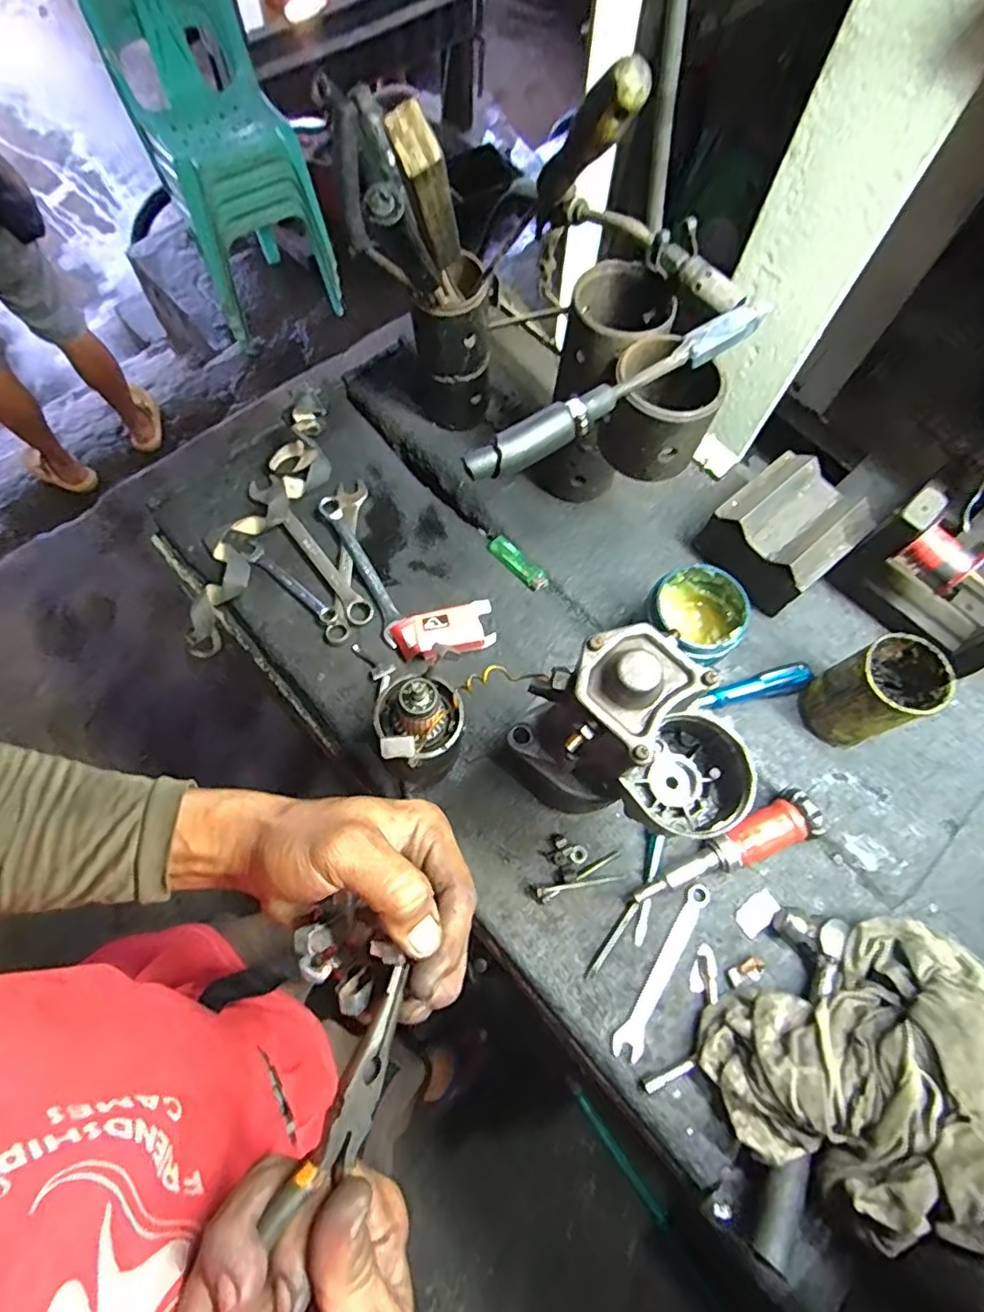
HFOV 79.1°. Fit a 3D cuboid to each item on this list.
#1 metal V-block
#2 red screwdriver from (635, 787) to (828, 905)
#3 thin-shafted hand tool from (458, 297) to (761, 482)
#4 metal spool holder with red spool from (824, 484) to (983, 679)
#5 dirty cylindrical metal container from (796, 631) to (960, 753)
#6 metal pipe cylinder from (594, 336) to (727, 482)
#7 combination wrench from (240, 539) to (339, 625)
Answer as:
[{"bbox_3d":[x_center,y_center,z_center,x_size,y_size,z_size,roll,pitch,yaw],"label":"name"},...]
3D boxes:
[{"bbox_3d":[0.307,-0.131,0.630,0.110,0.088,0.120,-37,74,-15],"label":"metal V-block"},{"bbox_3d":[0.217,0.182,0.537,0.176,0.033,0.043,-28,72,-12],"label":"red screwdriver"},{"bbox_3d":[0.097,-0.202,0.453,0.261,0.031,0.026,-30,72,-13],"label":"thin-shafted hand tool"},{"bbox_3d":[0.432,-0.068,0.579,0.059,0.136,0.168,-38,74,-15],"label":"metal spool holder with red spool"},{"bbox_3d":[0.357,0.036,0.563,0.085,0.109,0.074,-23,71,-11],"label":"dirty cylindrical metal container"},{"bbox_3d":[0.139,-0.209,0.503,0.080,0.073,0.087,1,68,-2],"label":"metal pipe cylinder"},{"bbox_3d":[-0.224,-0.078,0.657,0.144,0.017,0.025,41,72,13],"label":"combination wrench"}]

